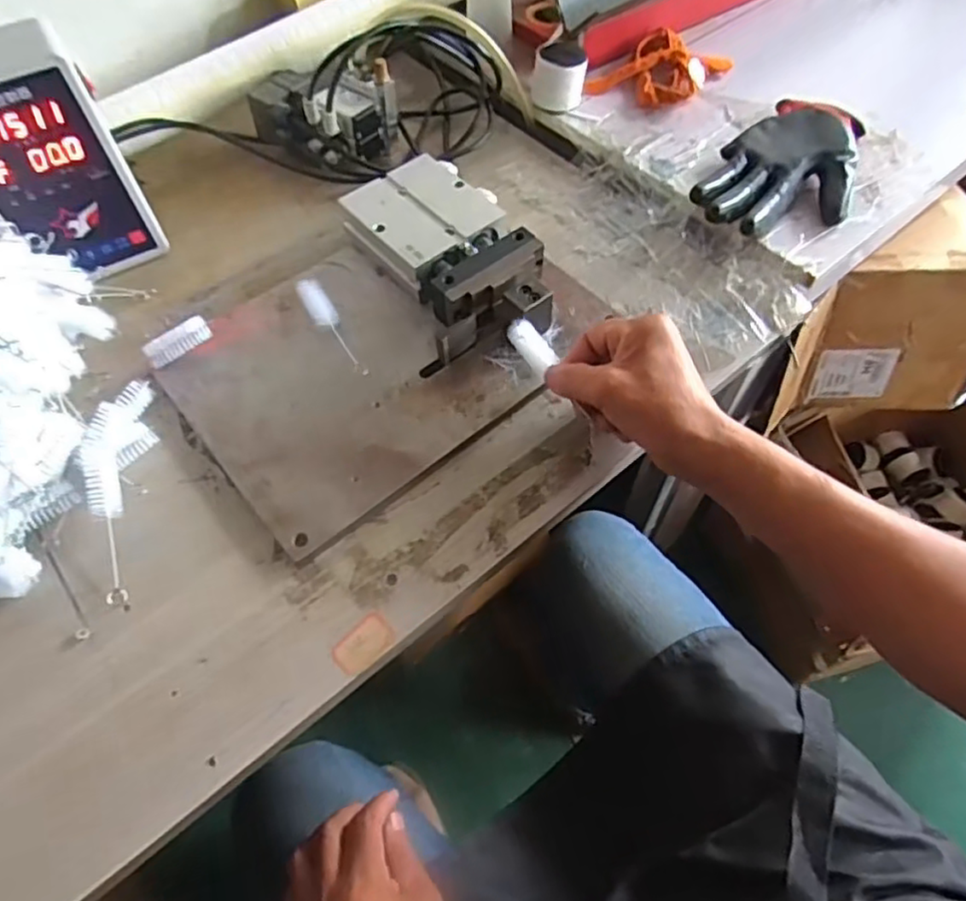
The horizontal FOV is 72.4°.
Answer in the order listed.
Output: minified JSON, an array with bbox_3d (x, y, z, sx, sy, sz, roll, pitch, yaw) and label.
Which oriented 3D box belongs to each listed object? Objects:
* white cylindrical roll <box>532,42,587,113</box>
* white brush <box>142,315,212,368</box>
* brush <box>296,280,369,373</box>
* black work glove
[{"bbox_3d":[0.074,-0.367,0.649,0.051,0.046,0.045,-1,58,1],"label":"white cylindrical roll"},{"bbox_3d":[-0.234,-0.084,0.507,0.051,0.014,0.018,-33,63,-4],"label":"white brush"},{"bbox_3d":[-0.119,-0.098,0.519,0.020,0.012,0.105,-27,62,-14],"label":"brush"},{"bbox_3d":[0.274,-0.253,0.589,0.118,0.035,0.205,27,63,17],"label":"black work glove"}]

